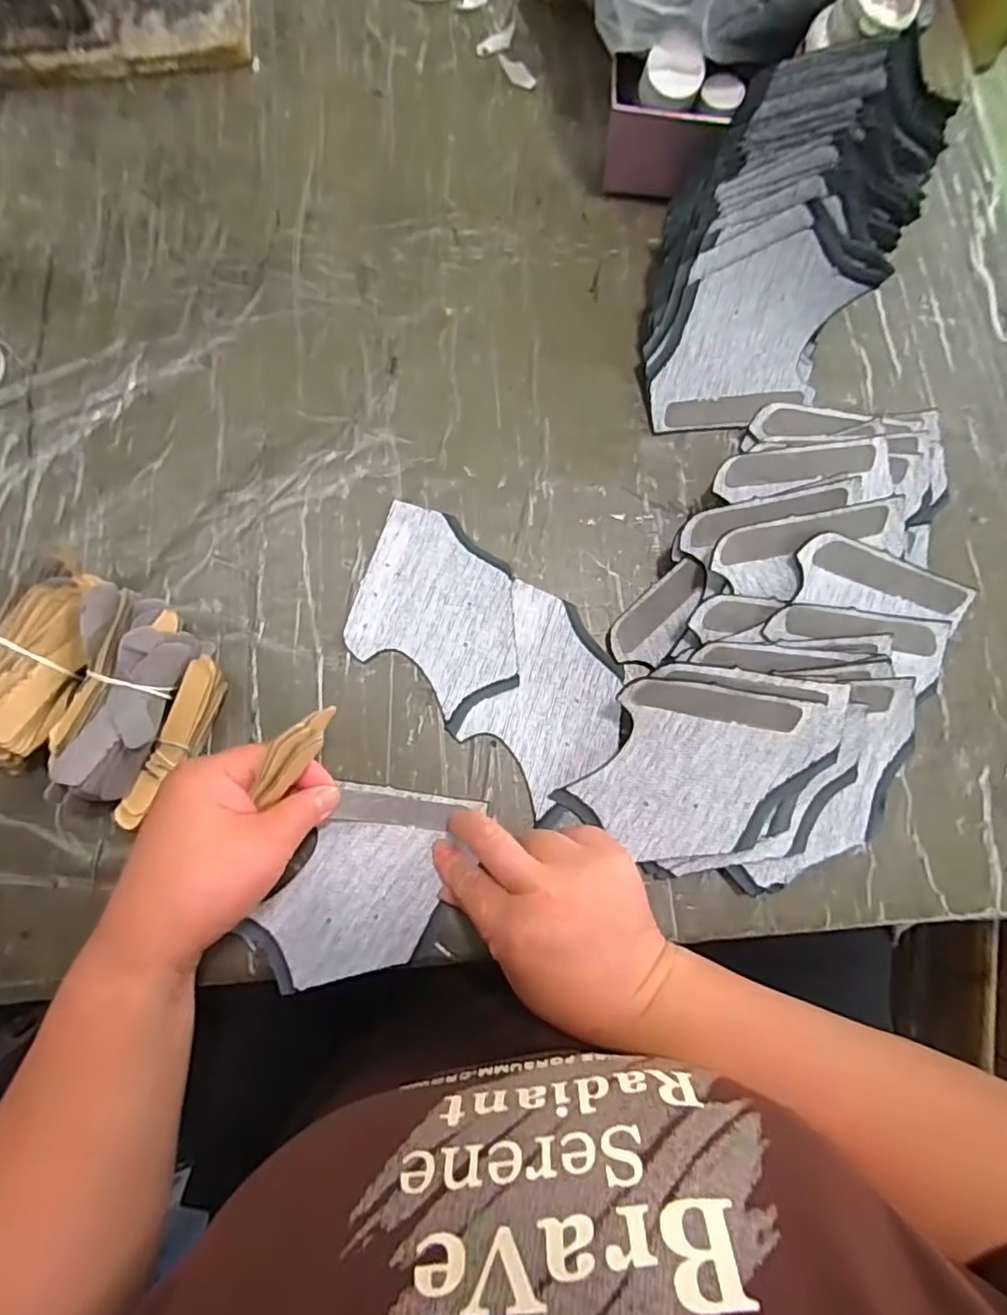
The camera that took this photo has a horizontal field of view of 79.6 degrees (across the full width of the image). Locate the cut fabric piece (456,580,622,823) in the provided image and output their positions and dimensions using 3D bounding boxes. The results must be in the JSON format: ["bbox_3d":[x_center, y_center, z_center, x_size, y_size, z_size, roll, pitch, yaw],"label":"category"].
[{"bbox_3d":[0.020,0.021,0.365,0.092,0.004,0.110,-39,81,-7],"label":"cut fabric piece"}]

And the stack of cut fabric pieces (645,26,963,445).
[{"bbox_3d":[0.158,-0.240,0.365,0.128,0.113,0.178,21,79,5],"label":"stack of cut fabric pieces"}]

